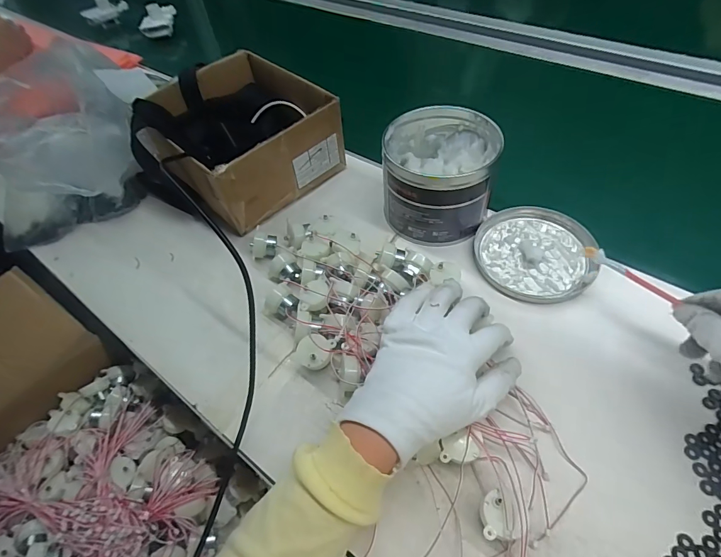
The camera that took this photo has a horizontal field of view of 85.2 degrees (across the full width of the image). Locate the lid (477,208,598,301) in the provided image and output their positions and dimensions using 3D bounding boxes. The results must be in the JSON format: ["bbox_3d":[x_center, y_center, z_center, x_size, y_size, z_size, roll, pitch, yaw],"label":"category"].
[{"bbox_3d":[0.197,-0.030,0.446,0.123,0.012,0.132,-3,53,4],"label":"lid"}]

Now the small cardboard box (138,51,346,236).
[{"bbox_3d":[-0.161,-0.186,0.535,0.204,0.113,0.198,36,64,28],"label":"small cardboard box"}]

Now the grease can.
[{"bbox_3d":[0.091,-0.124,0.465,0.117,0.105,0.136,6,54,10],"label":"grease can"}]

